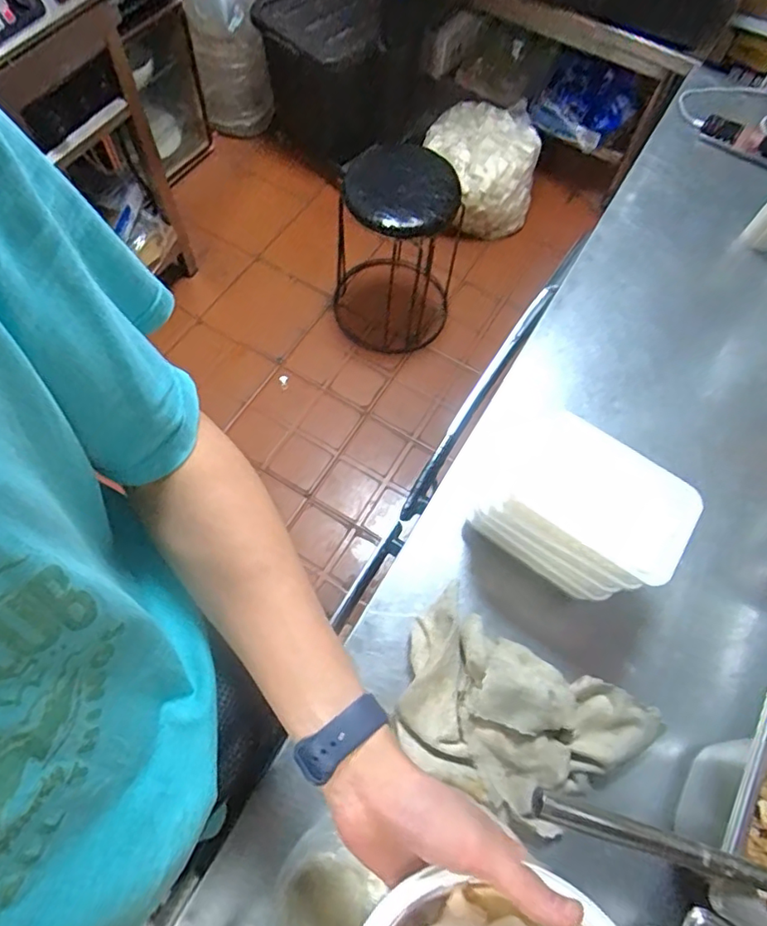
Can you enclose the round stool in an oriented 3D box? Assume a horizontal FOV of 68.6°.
[{"bbox_3d":[0.028,-0.609,1.593,0.361,0.498,0.390,1,65,-3],"label":"round stool"}]

